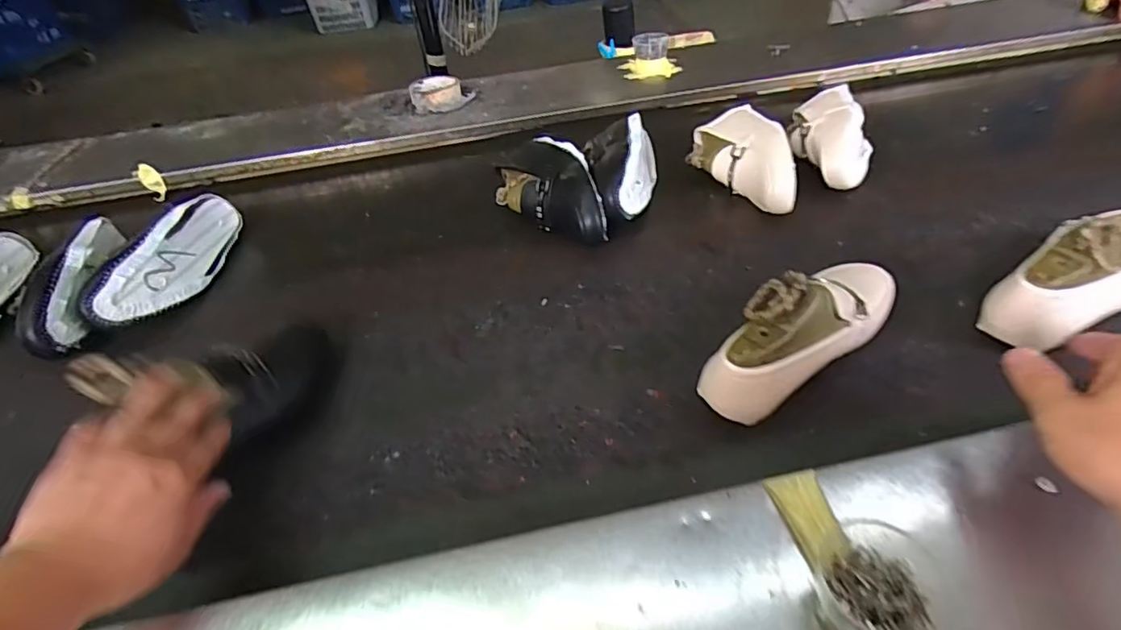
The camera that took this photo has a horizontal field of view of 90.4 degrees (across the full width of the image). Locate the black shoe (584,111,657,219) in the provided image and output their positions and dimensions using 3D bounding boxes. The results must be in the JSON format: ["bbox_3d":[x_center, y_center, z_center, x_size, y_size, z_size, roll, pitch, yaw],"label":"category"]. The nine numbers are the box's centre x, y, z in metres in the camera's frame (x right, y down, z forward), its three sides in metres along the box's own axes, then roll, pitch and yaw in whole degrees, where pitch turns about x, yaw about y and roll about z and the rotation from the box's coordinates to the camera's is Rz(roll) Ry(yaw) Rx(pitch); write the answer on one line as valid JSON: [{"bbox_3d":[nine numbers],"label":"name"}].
[{"bbox_3d":[0.083,-0.195,0.734,0.091,0.067,0.215,0,41,6],"label":"black shoe"}]

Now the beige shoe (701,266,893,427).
[{"bbox_3d":[0.216,0.005,0.484,0.223,0.093,0.071,-28,46,-24],"label":"beige shoe"}]

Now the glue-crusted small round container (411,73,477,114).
[{"bbox_3d":[-0.203,-0.385,0.961,0.100,0.034,0.112,-9,43,-2],"label":"glue-crusted small round container"}]

